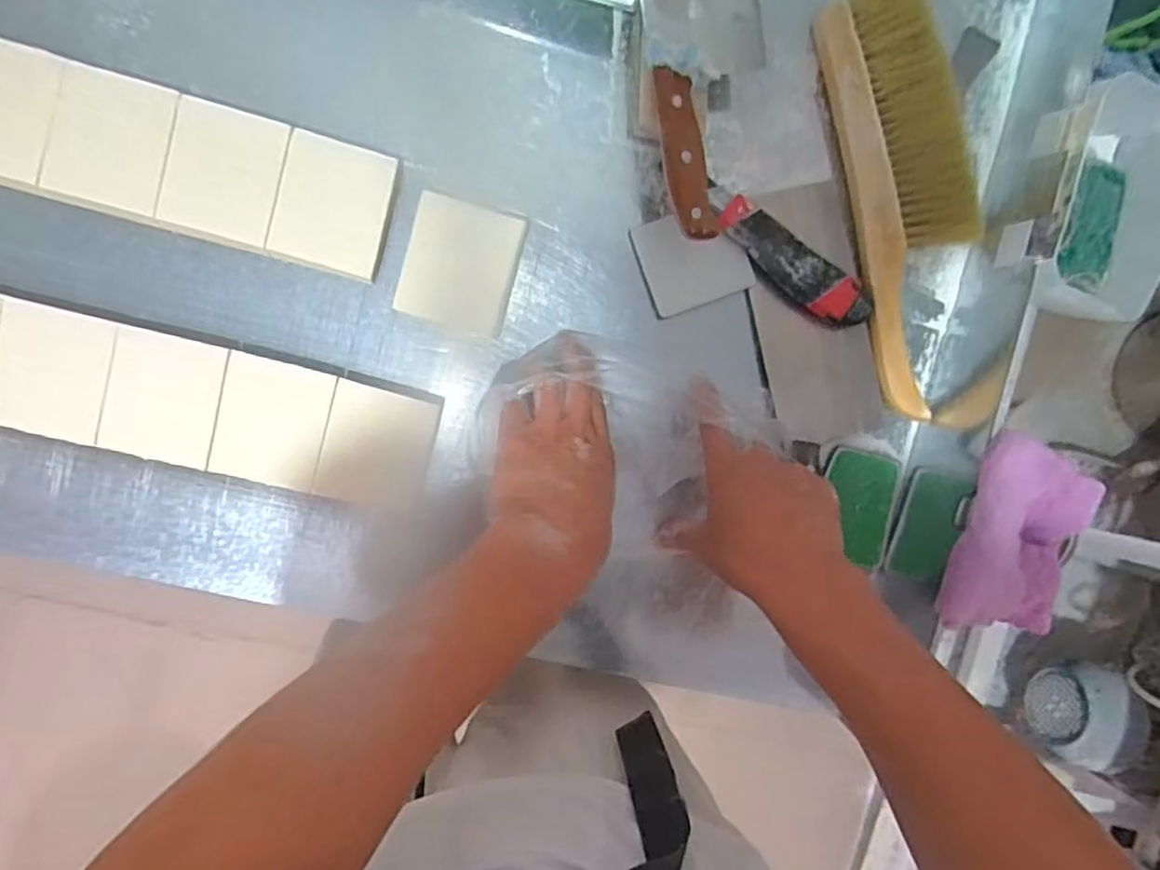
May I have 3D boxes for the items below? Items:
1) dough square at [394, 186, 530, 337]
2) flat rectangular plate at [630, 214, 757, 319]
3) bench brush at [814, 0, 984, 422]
[{"bbox_3d":[-0.090,-0.128,0.516,0.079,0.018,0.090,14,92,-7],"label":"dough square"},{"bbox_3d":[0.090,-0.140,0.545,0.084,0.005,0.074,-20,95,-7],"label":"flat rectangular plate"},{"bbox_3d":[0.262,-0.186,0.542,0.089,0.033,0.328,-13,95,-5],"label":"bench brush"}]

